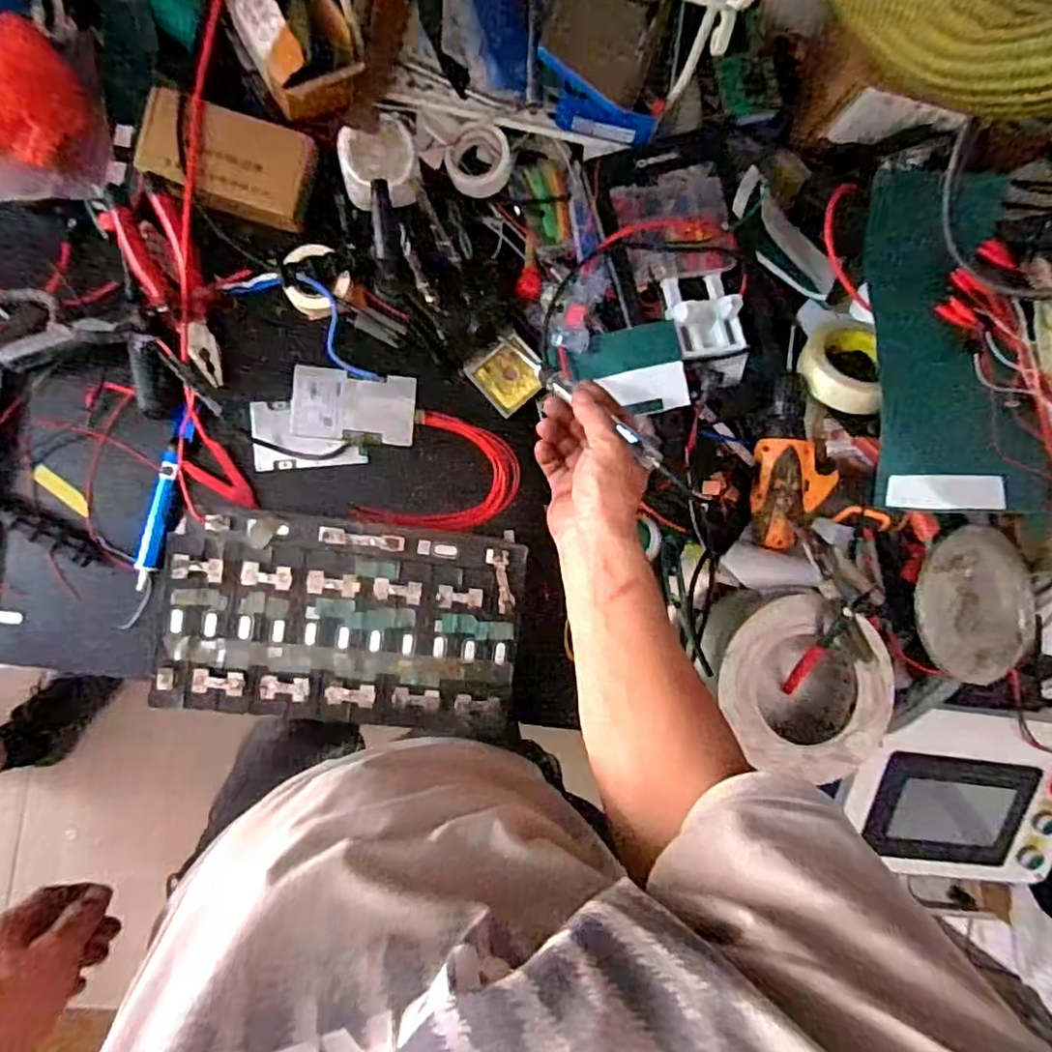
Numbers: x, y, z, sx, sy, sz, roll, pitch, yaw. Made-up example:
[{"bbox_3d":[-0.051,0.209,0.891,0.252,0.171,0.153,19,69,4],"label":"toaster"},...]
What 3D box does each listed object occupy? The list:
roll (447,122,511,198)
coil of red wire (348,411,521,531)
[{"bbox_3d":[-0.049,-0.376,0.653,0.063,0.027,0.061,0,89,-8],"label":"roll"},{"bbox_3d":[-0.085,-0.038,0.669,0.128,0.016,0.152,36,85,-6],"label":"coil of red wire"}]

